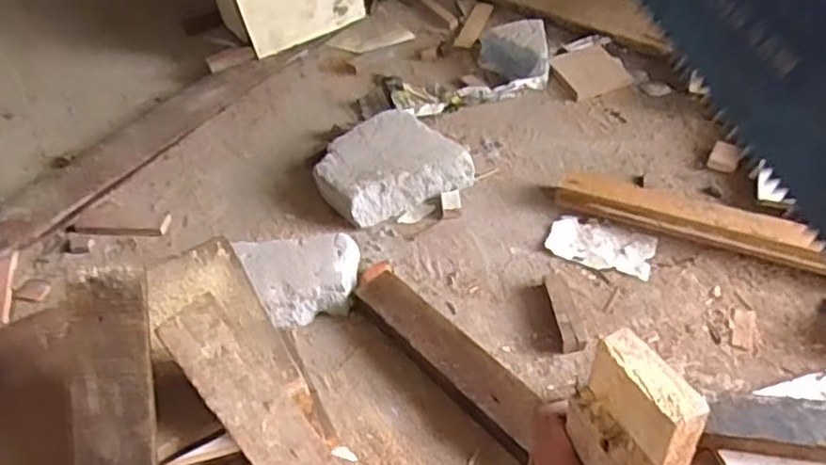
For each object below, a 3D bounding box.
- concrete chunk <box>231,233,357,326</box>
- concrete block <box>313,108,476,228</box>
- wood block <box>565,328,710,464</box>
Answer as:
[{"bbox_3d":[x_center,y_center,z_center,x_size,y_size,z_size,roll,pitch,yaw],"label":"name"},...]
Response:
[{"bbox_3d":[-0.161,0.068,0.960,0.165,0.068,0.131,-4,47,2],"label":"concrete chunk"},{"bbox_3d":[-0.043,-0.114,1.112,0.229,0.068,0.178,-20,49,-13],"label":"concrete block"},{"bbox_3d":[0.101,0.088,0.315,0.034,0.065,0.059,-24,50,-16],"label":"wood block"}]

